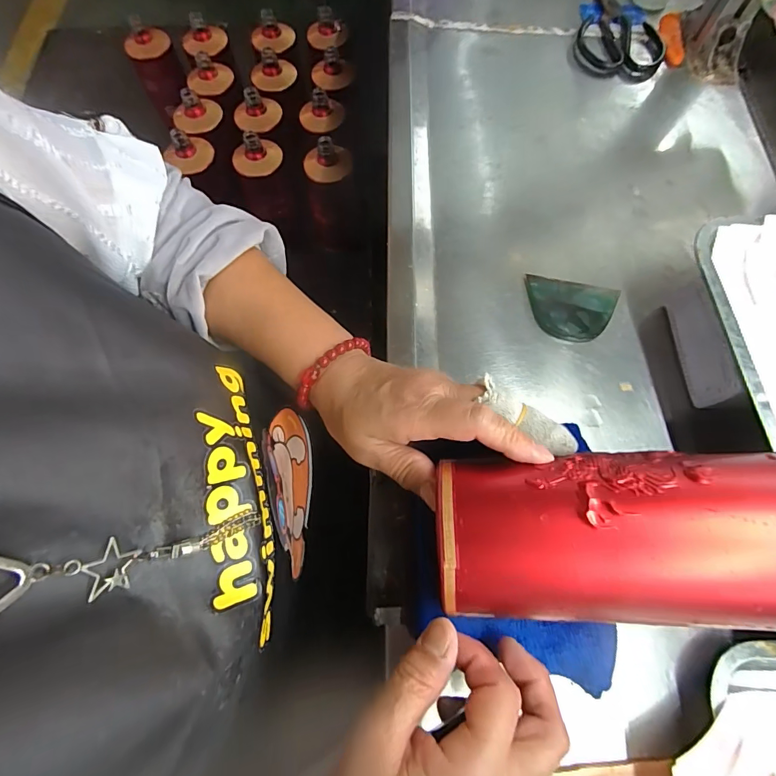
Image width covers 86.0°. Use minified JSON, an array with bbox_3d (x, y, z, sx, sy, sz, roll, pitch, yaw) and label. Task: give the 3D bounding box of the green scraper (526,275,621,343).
[{"bbox_3d":[0.167,-0.072,0.376,0.078,0.014,0.060,5,71,3],"label":"green scraper"}]

